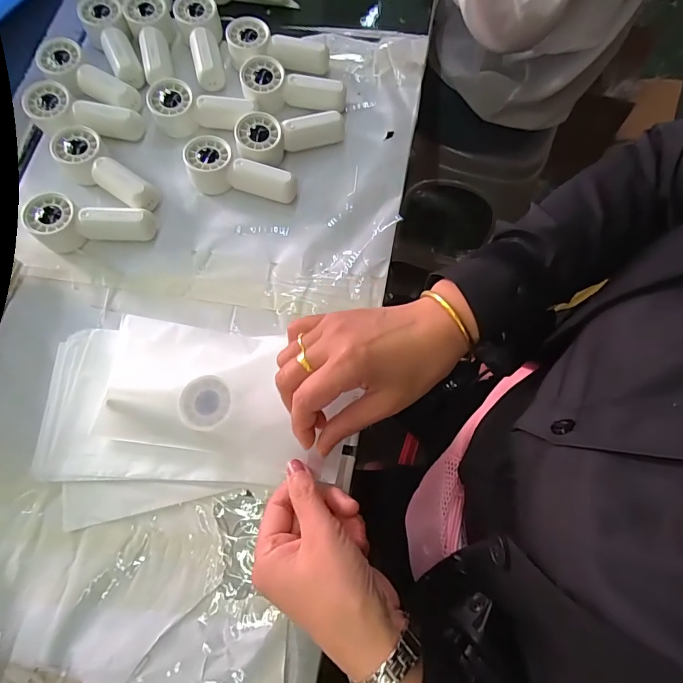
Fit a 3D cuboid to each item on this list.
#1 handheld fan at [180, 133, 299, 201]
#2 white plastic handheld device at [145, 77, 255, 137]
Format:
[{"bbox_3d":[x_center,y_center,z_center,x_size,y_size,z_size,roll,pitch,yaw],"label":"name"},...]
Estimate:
[{"bbox_3d":[-0.099,-0.170,0.421,0.108,0.030,0.044,8,73,1],"label":"handheld fan"},{"bbox_3d":[-0.145,-0.245,0.444,0.103,0.035,0.040,0,73,-1],"label":"white plastic handheld device"}]

